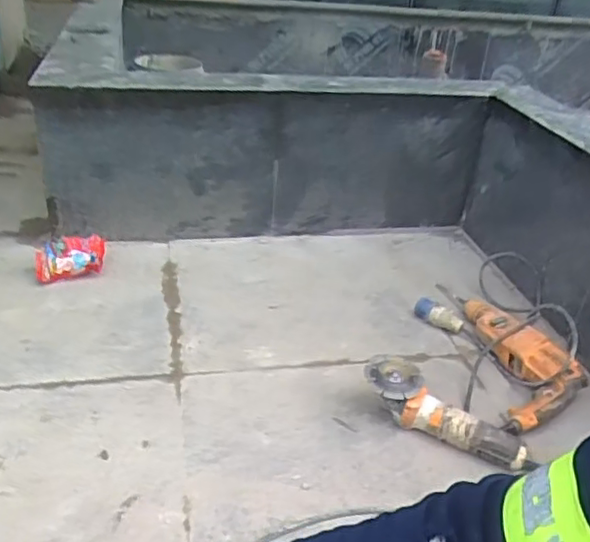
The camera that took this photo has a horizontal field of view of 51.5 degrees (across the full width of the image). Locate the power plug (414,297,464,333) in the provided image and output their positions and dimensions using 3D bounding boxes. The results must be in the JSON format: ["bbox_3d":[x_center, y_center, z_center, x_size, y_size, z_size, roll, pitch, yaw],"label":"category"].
[{"bbox_3d":[0.326,0.103,1.391,0.111,0.049,0.044,29,39,36],"label":"power plug"}]

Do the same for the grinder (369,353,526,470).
[{"bbox_3d":[0.258,0.259,1.078,0.286,0.093,0.109,27,37,33],"label":"grinder"}]

